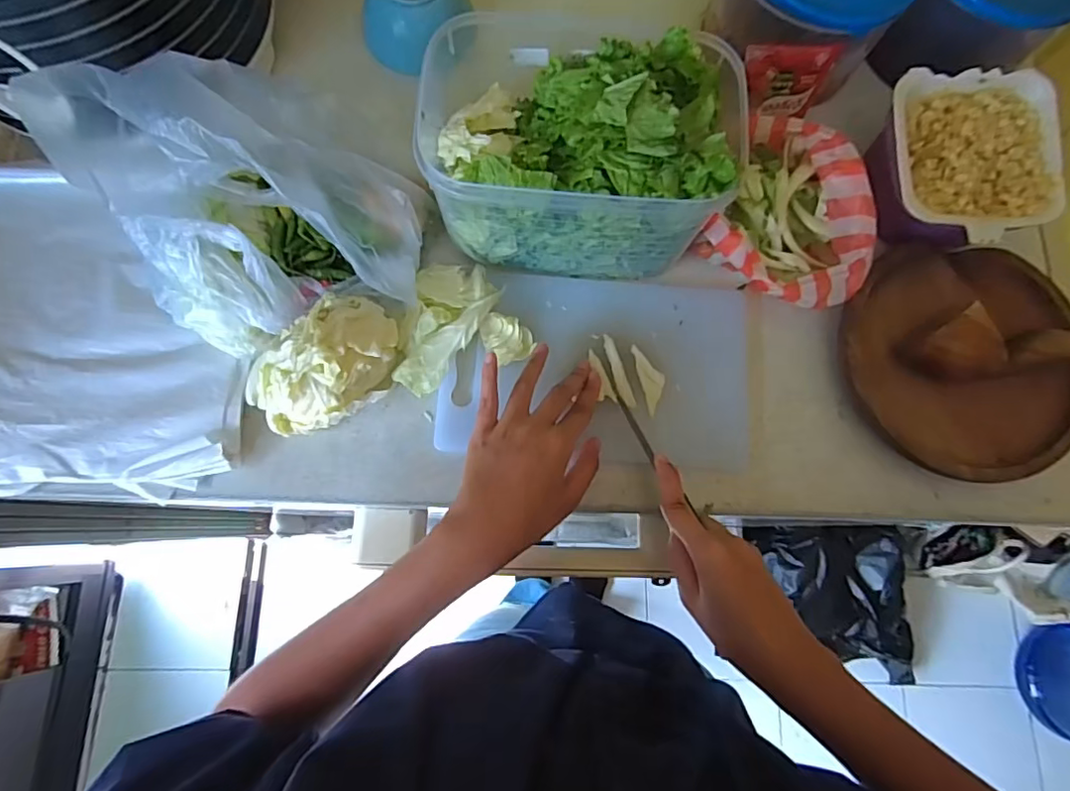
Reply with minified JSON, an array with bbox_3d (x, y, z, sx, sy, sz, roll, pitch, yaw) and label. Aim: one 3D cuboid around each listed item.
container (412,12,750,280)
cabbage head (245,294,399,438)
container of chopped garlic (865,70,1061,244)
[{"bbox_3d":[0.029,-0.178,0.410,0.200,0.128,0.135,6,76,2],"label":"container"},{"bbox_3d":[-0.152,-0.021,0.408,0.112,0.067,0.066,-43,80,-9],"label":"cabbage head"},{"bbox_3d":[0.340,-0.181,0.453,0.124,0.060,0.132,4,76,1],"label":"container of chopped garlic"}]

